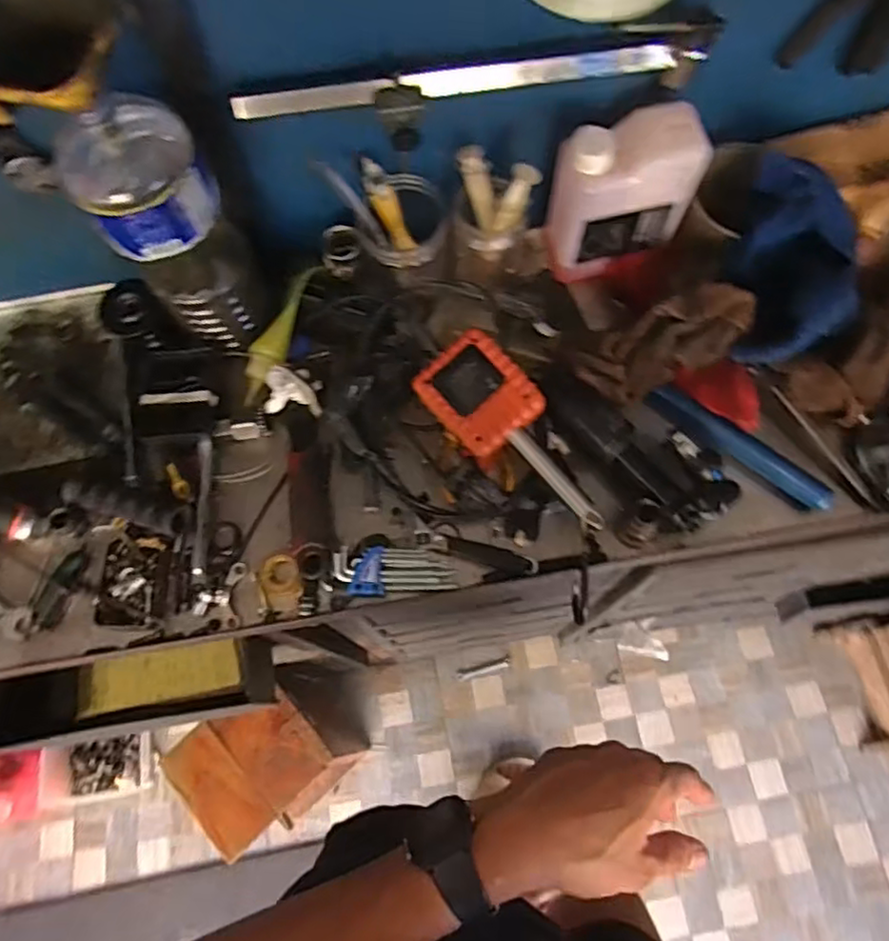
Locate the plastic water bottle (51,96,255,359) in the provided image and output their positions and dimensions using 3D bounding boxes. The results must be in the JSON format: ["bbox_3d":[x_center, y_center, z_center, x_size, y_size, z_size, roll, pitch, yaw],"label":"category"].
[{"bbox_3d":[-0.246,-0.211,0.596,0.103,0.258,0.098,-34,72,-10],"label":"plastic water bottle"}]

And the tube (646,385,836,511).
[{"bbox_3d":[0.297,-0.028,0.648,0.197,0.028,0.031,37,75,14],"label":"tube"}]

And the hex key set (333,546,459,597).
[{"bbox_3d":[-0.046,0.097,0.615,0.115,0.018,0.043,4,69,-10],"label":"hex key set"}]

